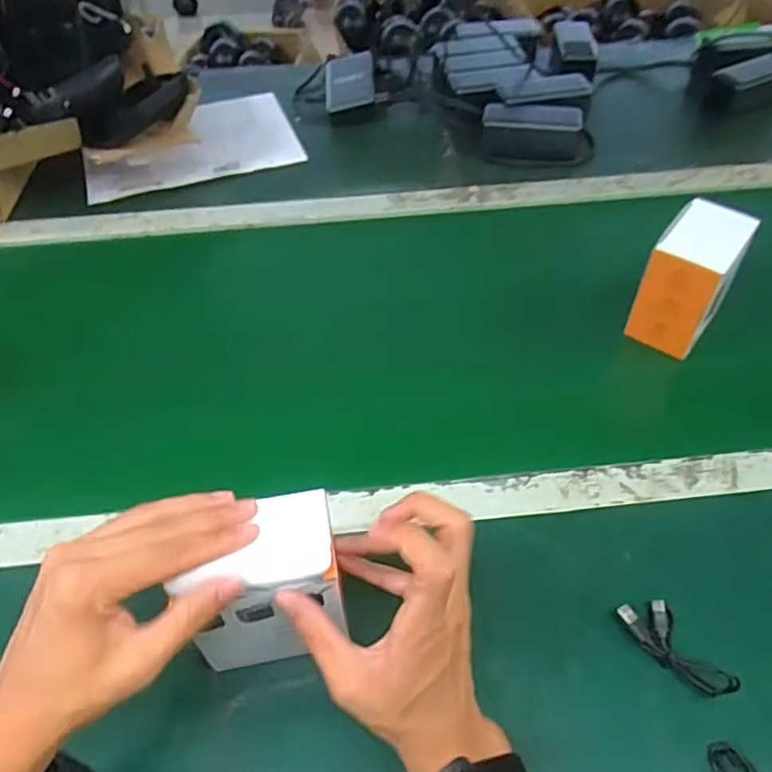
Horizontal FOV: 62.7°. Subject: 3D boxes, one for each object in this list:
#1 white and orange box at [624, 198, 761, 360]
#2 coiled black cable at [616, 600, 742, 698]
[{"bbox_3d":[0.300,-0.105,0.634,0.071,0.115,0.097,24,54,22],"label":"white and orange box"},{"bbox_3d":[0.201,0.181,0.440,0.034,0.014,0.080,-26,56,-19],"label":"coiled black cable"}]

